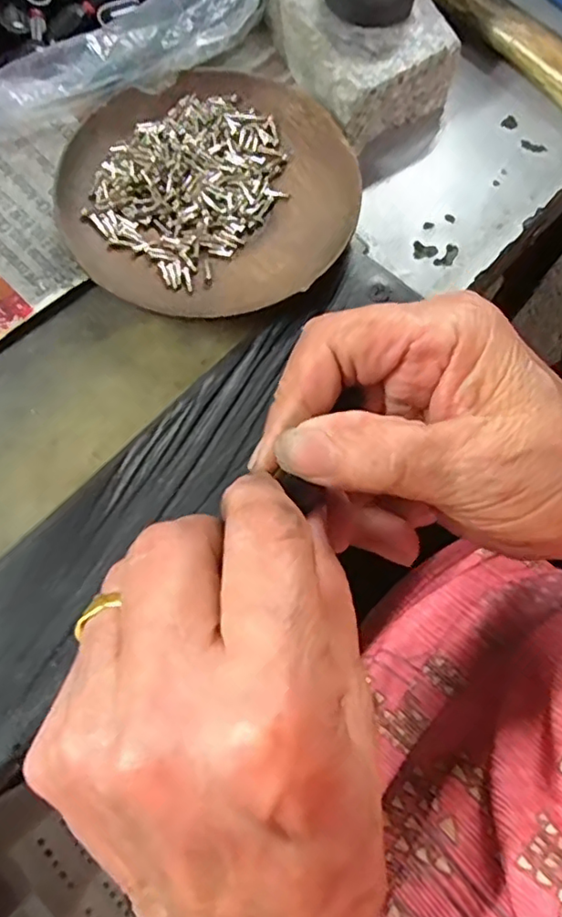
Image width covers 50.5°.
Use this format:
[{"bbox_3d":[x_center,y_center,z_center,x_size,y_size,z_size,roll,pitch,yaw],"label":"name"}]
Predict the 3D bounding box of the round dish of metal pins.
[{"bbox_3d":[-0.029,-0.106,0.237,0.111,0.015,0.110,1,73,-2],"label":"round dish of metal pins"}]

